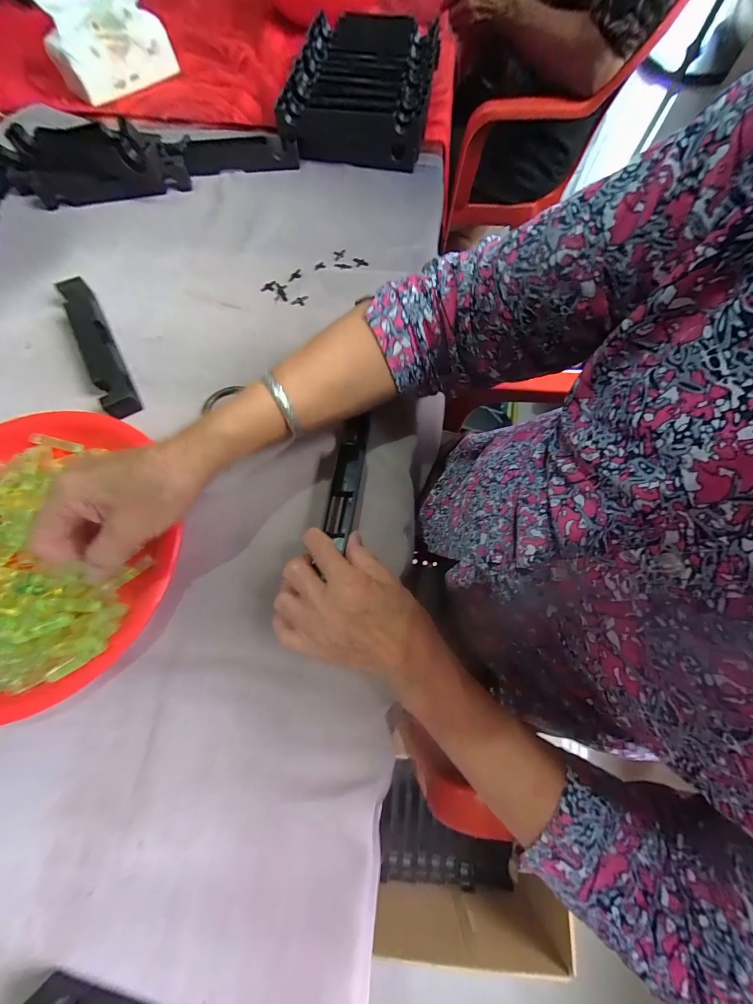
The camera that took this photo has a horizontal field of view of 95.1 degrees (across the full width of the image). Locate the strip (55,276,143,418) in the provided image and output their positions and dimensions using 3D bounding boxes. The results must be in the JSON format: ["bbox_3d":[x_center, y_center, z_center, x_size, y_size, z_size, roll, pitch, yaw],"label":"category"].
[{"bbox_3d":[-0.301,-0.172,0.372,0.031,0.028,0.190,-29,73,-11],"label":"strip"}]

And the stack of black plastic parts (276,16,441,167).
[{"bbox_3d":[-0.017,-0.615,0.519,0.195,0.061,0.261,8,70,2],"label":"stack of black plastic parts"}]

